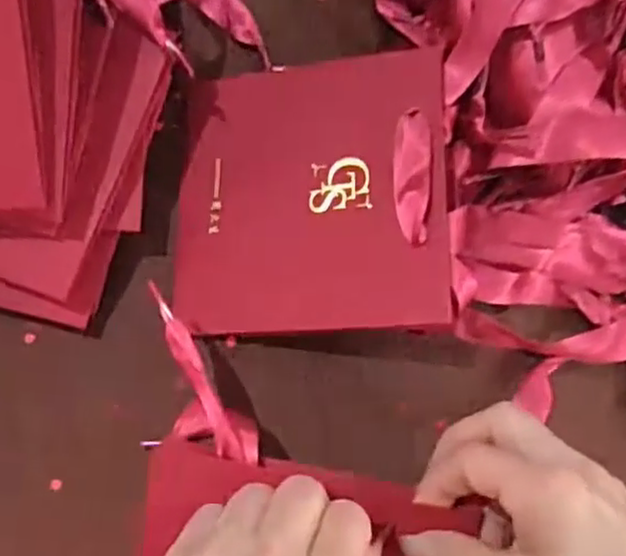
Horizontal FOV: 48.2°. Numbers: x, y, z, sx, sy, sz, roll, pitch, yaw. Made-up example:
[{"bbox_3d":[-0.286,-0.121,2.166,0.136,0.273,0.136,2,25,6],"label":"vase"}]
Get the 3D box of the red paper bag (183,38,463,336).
[{"bbox_3d":[-0.002,-0.043,0.347,0.136,0.012,0.138,-3,77,20],"label":"red paper bag"}]

